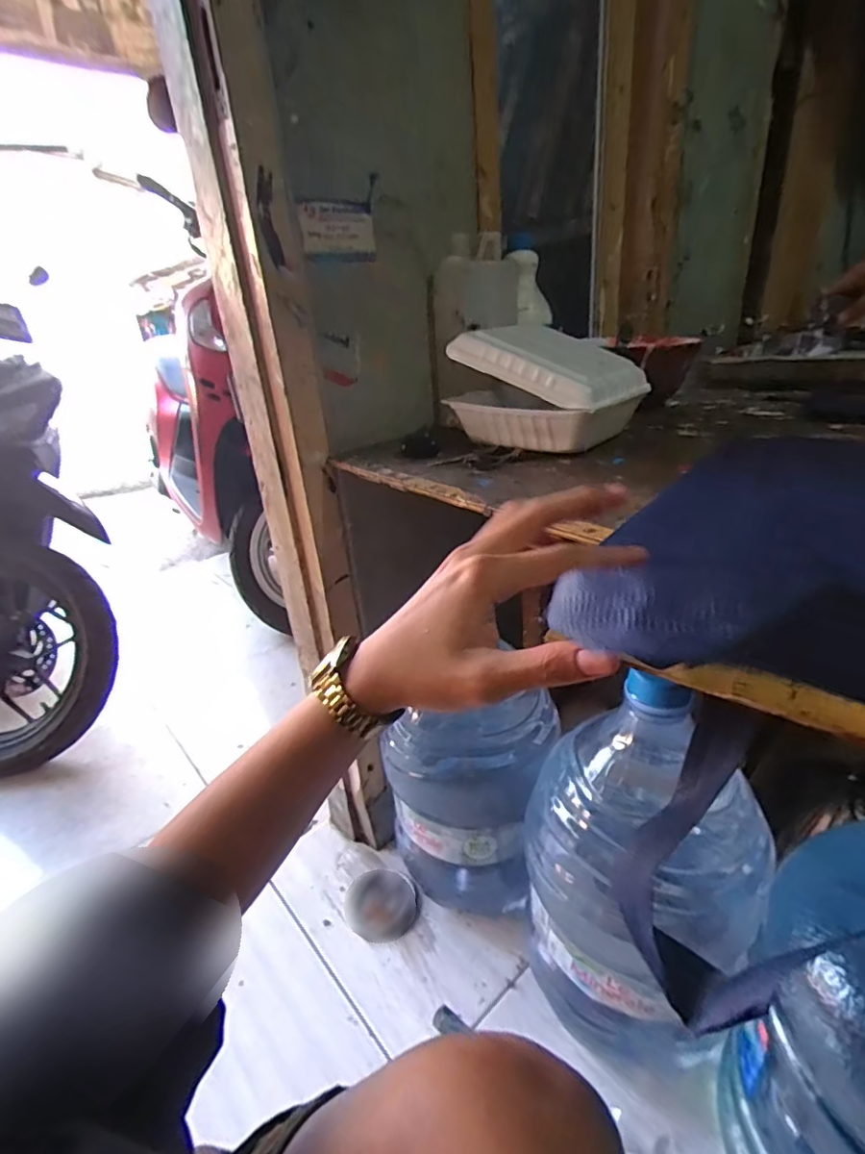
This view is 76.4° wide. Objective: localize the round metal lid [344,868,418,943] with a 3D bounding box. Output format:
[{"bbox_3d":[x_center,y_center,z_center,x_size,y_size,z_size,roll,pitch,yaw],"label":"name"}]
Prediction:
[{"bbox_3d":[-0.074,0.482,0.810,0.104,0.013,0.093,-15,42,-1],"label":"round metal lid"}]

